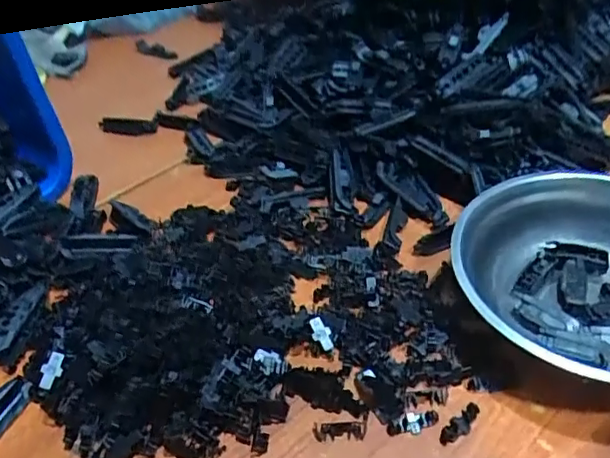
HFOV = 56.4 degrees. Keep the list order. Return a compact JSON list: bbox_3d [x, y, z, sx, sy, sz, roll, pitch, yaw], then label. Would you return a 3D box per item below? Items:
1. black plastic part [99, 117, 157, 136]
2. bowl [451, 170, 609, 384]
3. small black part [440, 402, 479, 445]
[{"bbox_3d":[-0.213,-0.123,0.681,0.072,0.015,0.015,2,43,9],"label":"black plastic part"},{"bbox_3d":[0.209,0.039,0.419,0.194,0.057,0.198,-4,43,3],"label":"bowl"},{"bbox_3d":[0.102,0.128,0.375,0.013,0.008,0.035,27,52,31],"label":"small black part"}]

